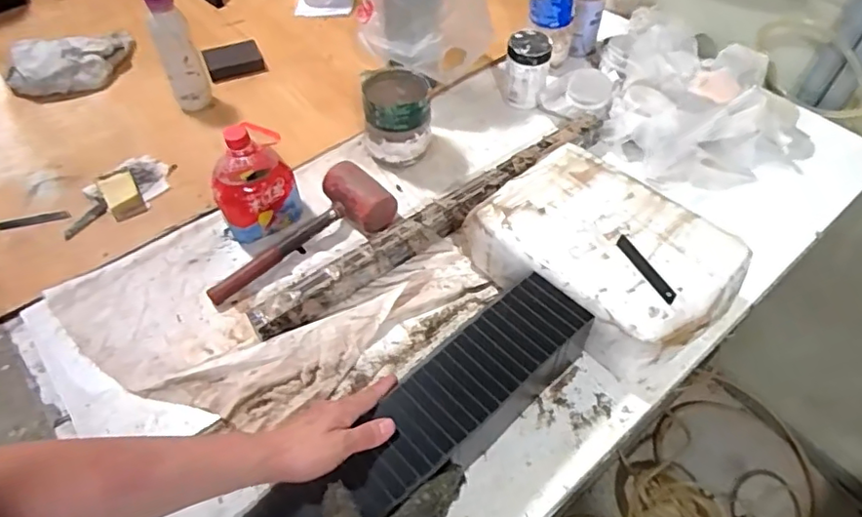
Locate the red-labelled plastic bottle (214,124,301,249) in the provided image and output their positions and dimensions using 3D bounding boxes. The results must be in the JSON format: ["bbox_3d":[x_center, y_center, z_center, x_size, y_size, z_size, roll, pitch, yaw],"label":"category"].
[{"bbox_3d":[-0.242,-0.104,0.793,0.105,0.151,0.081,-16,55,-13],"label":"red-labelled plastic bottle"}]

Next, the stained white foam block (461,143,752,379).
[{"bbox_3d":[0.212,0.000,0.725,0.196,0.109,0.284,-37,62,-25],"label":"stained white foam block"}]

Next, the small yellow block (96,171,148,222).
[{"bbox_3d":[-0.451,-0.092,0.847,0.046,0.028,0.070,-30,59,-21],"label":"small yellow block"}]

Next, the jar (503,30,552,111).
[{"bbox_3d":[0.161,-0.317,0.973,0.073,0.109,0.076,4,53,3],"label":"jar"}]

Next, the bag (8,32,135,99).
[{"bbox_3d":[-0.624,-0.343,1.008,0.203,0.060,0.095,-26,57,-19],"label":"bag"}]

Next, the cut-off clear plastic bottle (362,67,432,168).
[{"bbox_3d":[-0.051,-0.209,0.890,0.099,0.125,0.093,-5,53,-4],"label":"cut-off clear plastic bottle"}]

